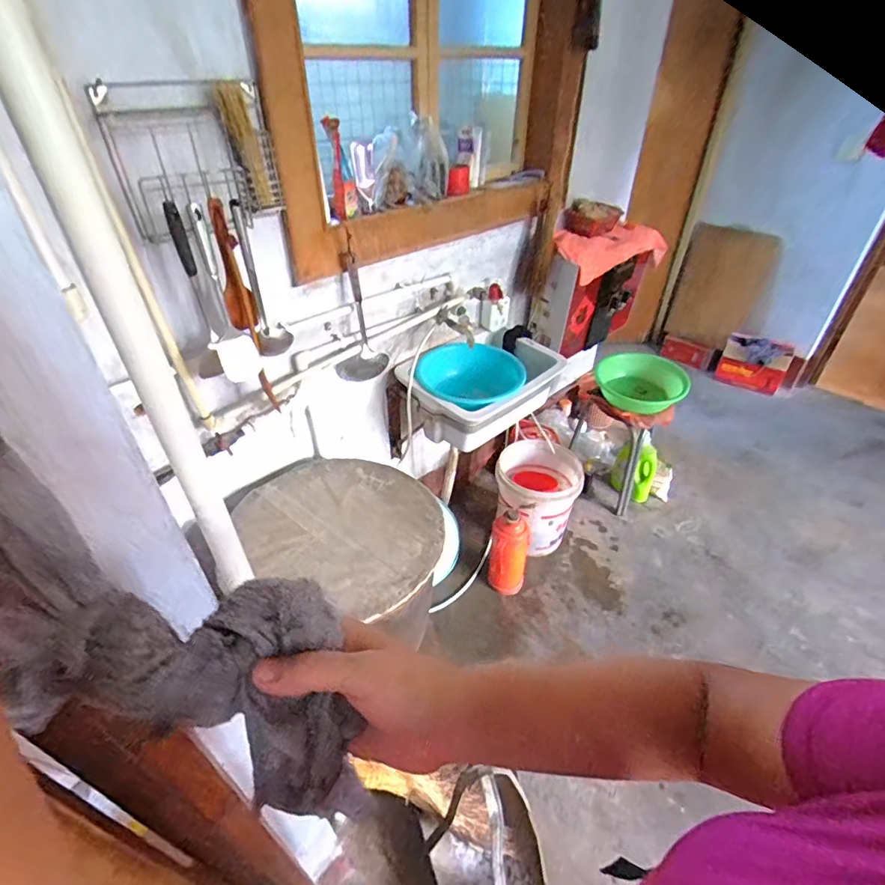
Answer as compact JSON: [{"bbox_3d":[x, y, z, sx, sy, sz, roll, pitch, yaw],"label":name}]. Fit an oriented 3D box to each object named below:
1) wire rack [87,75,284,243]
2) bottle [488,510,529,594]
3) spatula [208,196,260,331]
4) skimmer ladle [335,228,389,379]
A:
[{"bbox_3d":[-0.424,-0.512,0.862,0.281,0.220,0.106,-28,47,-31],"label":"wire rack"},{"bbox_3d":[0.225,0.369,1.630,0.126,0.318,0.115,7,39,9],"label":"bottle"},{"bbox_3d":[-0.408,-0.331,0.926,0.015,0.241,0.067,29,48,31],"label":"spatula"},{"bbox_3d":[-0.226,-0.318,1.270,0.147,0.349,0.056,-12,40,-14],"label":"skimmer ladle"}]

